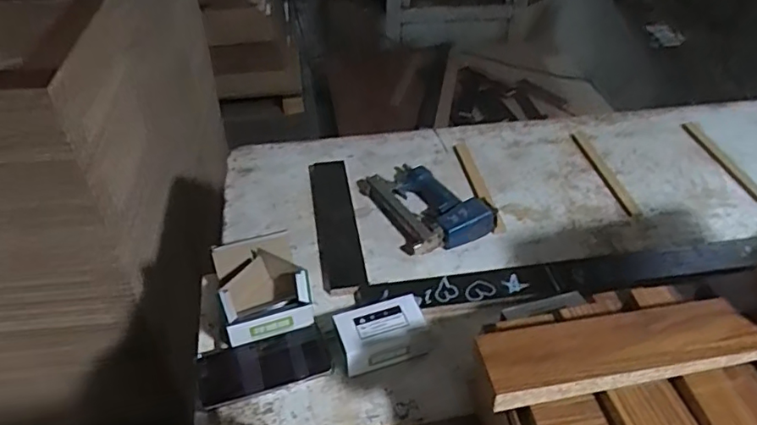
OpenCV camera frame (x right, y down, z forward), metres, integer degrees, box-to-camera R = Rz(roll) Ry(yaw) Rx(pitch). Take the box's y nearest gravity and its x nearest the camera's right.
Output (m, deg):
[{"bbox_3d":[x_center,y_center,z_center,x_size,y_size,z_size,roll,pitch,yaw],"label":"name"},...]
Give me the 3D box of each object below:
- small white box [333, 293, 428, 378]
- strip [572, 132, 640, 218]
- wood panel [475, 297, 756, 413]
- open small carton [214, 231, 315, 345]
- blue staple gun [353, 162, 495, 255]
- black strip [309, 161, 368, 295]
[{"bbox_3d":[0.003,0.156,0.723,0.111,0.055,0.074,-13,44,-15],"label":"small white box"},{"bbox_3d":[0.402,-0.073,1.016,0.027,0.004,0.233,-6,43,-7],"label":"strip"},{"bbox_3d":[0.220,0.123,0.518,0.258,0.028,0.063,-8,43,-9],"label":"wood panel"},{"bbox_3d":[-0.158,0.102,0.778,0.114,0.059,0.150,-14,44,-15],"label":"open small carton"},{"bbox_3d":[0.071,-0.020,0.919,0.142,0.049,0.210,-21,46,-21],"label":"blue staple gun"},{"bbox_3d":[-0.069,0.008,0.906,0.063,0.019,0.300,-6,43,-7],"label":"black strip"}]

